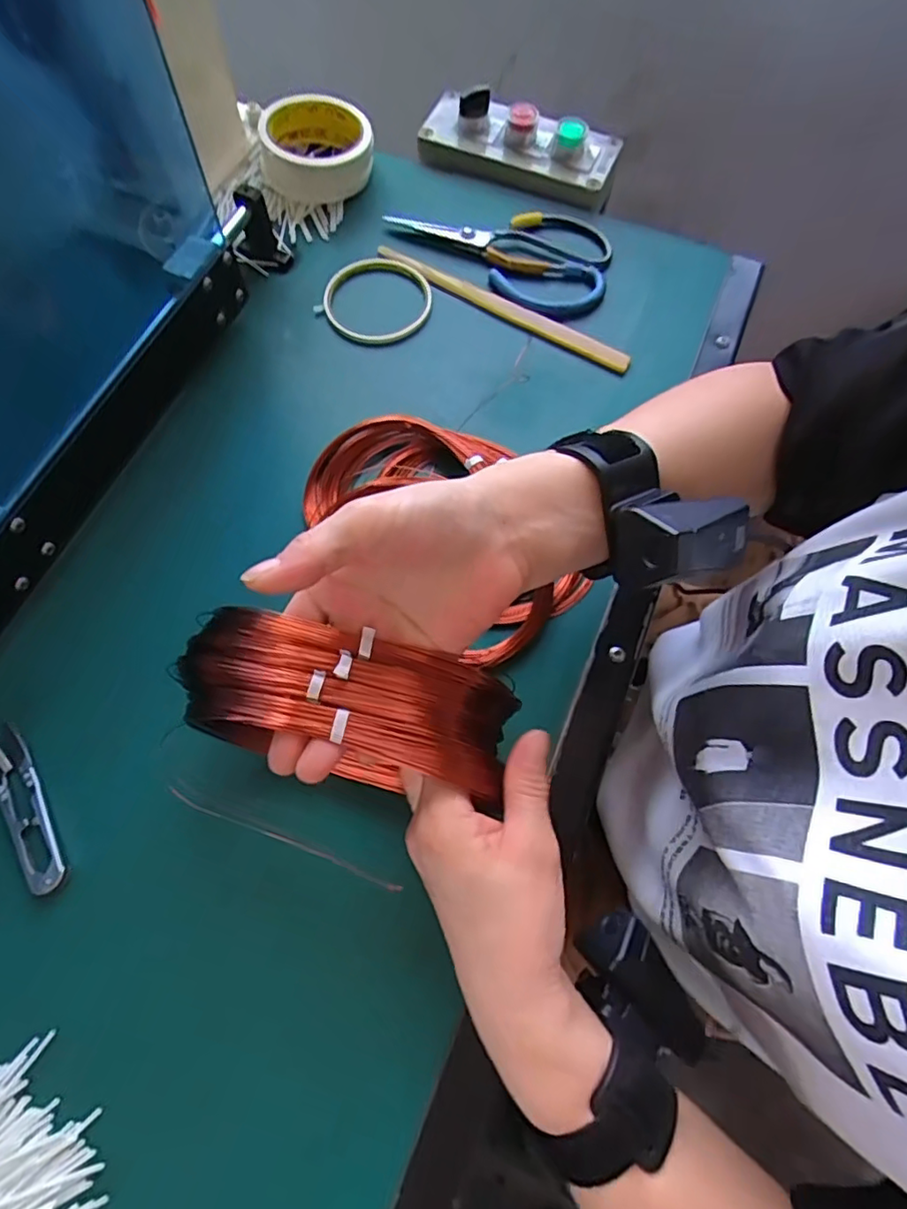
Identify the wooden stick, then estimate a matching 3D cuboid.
[{"bbox_3d":[0.036,-0.239,0.470,0.225,0.005,0.017,30,71,10],"label":"wooden stick"}]

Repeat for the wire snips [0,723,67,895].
[{"bbox_3d":[-0.238,0.111,0.327,0.021,0.012,0.099,-30,72,-12],"label":"wire snips"}]

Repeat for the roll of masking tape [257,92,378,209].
[{"bbox_3d":[-0.115,-0.392,0.504,0.092,0.042,0.089,0,69,-1],"label":"roll of masking tape"}]

